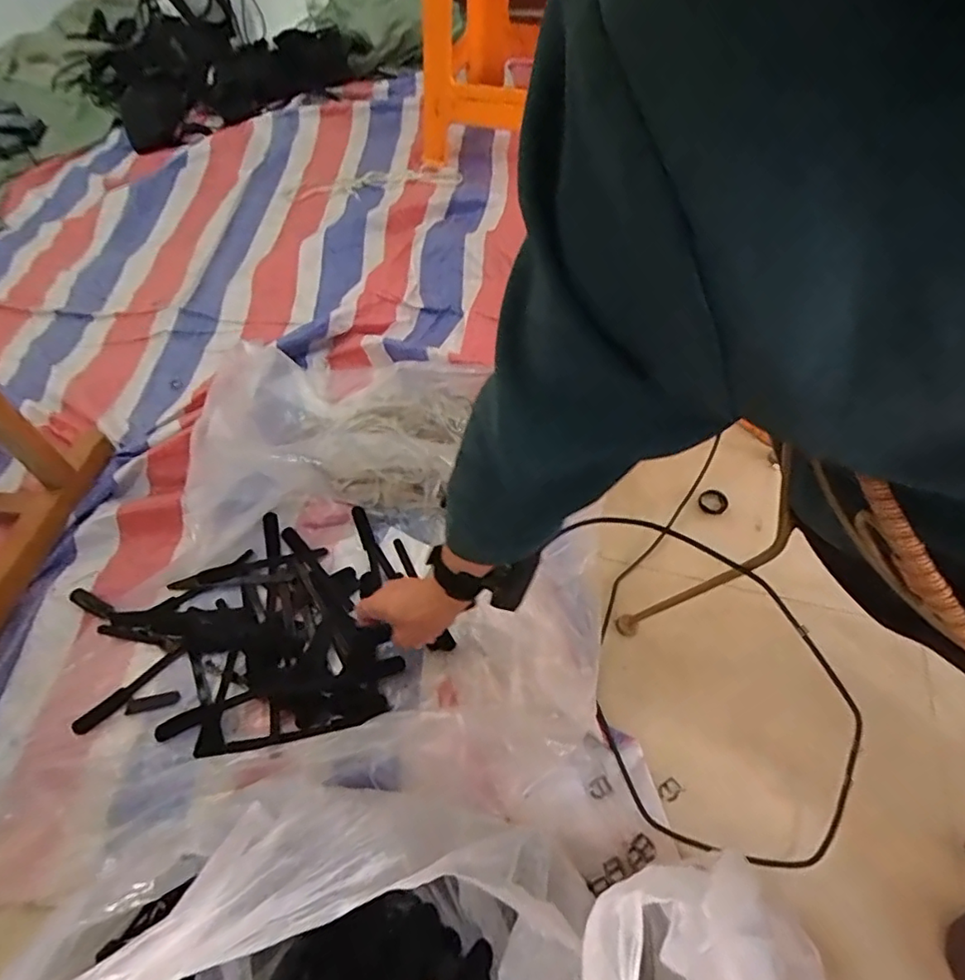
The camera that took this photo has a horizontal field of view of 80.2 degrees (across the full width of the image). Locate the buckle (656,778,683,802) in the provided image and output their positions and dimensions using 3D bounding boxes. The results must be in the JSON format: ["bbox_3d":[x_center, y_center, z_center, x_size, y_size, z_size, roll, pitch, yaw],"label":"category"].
[{"bbox_3d":[0.182,0.292,0.558,0.022,0.004,0.017,-25,59,-15],"label":"buckle"}]

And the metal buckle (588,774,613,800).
[{"bbox_3d":[0.114,0.289,0.556,0.022,0.004,0.018,-26,59,-15],"label":"metal buckle"}]

